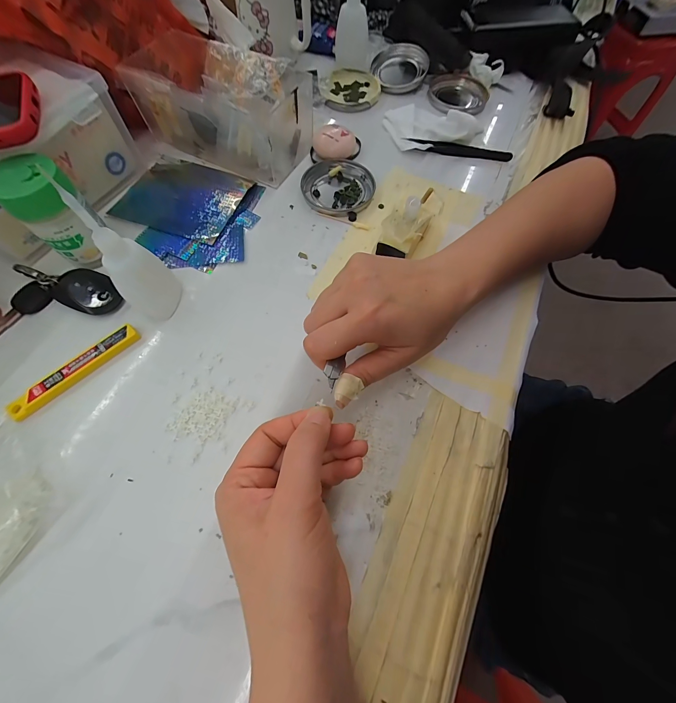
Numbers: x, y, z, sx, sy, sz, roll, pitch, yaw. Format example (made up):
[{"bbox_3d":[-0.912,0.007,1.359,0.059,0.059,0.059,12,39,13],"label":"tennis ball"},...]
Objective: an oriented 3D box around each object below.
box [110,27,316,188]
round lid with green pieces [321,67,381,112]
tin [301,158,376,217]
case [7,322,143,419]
[{"bbox_3d":[-0.124,-0.266,0.332,0.178,0.071,0.102,27,68,9],"label":"box"},{"bbox_3d":[0.016,-0.352,0.405,0.078,0.010,0.086,10,67,3],"label":"round lid with green pieces"},{"bbox_3d":[-0.001,-0.181,0.332,0.079,0.010,0.076,1,66,-1],"label":"tin"},{"bbox_3d":[-0.208,0.014,0.241,0.018,0.006,0.101,41,72,15],"label":"case"}]

